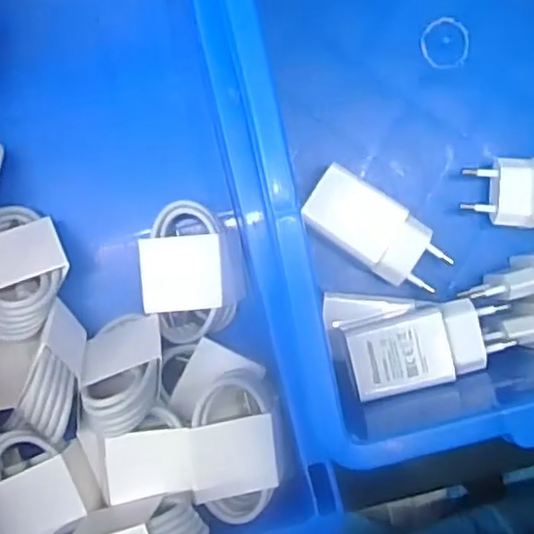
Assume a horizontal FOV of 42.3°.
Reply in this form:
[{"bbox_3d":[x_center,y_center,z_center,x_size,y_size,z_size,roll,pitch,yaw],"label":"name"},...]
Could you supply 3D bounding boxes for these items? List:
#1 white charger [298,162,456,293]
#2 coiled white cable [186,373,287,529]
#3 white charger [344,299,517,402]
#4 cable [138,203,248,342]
[{"bbox_3d":[0.057,-0.018,0.349,0.077,0.019,0.035,36,87,0],"label":"white charger"},{"bbox_3d":[-0.013,0.082,0.318,0.041,0.024,0.064,-4,88,-2],"label":"coiled white cable"},{"bbox_3d":[0.077,0.038,0.335,0.076,0.025,0.035,-17,89,-2],"label":"white charger"},{"bbox_3d":[-0.036,0.002,0.341,0.047,0.026,0.064,-7,88,-2],"label":"cable"}]

